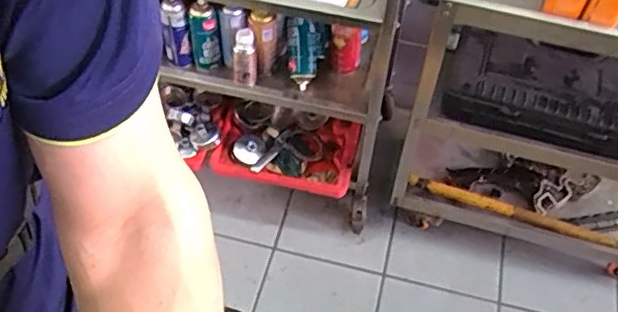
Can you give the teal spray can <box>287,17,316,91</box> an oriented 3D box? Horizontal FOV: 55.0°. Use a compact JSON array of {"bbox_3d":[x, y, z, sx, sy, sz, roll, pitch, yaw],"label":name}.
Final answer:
[{"bbox_3d":[-0.019,-0.234,1.370,0.066,0.054,0.158,-2,98,-3],"label":"teal spray can"}]

